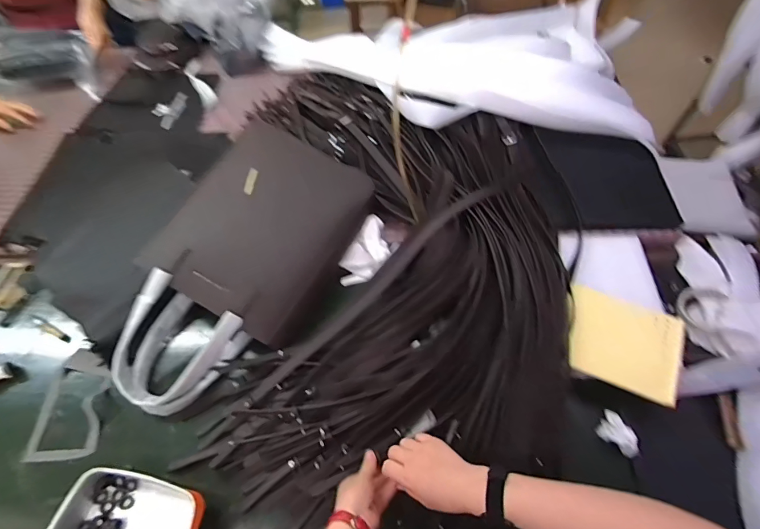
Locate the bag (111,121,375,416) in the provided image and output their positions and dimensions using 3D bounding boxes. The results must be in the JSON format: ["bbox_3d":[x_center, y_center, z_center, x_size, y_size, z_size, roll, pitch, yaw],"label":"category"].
[{"bbox_3d":[-0.259,0.009,0.718,0.266,0.169,0.525,26,64,17],"label":"bag"}]

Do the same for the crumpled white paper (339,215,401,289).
[{"bbox_3d":[-0.025,-0.018,0.796,0.079,0.068,0.137,36,67,22],"label":"crumpled white paper"}]

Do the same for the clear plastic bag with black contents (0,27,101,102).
[{"bbox_3d":[-0.970,-0.569,1.090,0.300,0.130,0.138,-3,59,2],"label":"clear plastic bag with black contents"}]

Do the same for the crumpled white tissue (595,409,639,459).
[{"bbox_3d":[0.385,0.270,0.618,0.059,0.021,0.048,36,67,22],"label":"crumpled white tissue"}]

